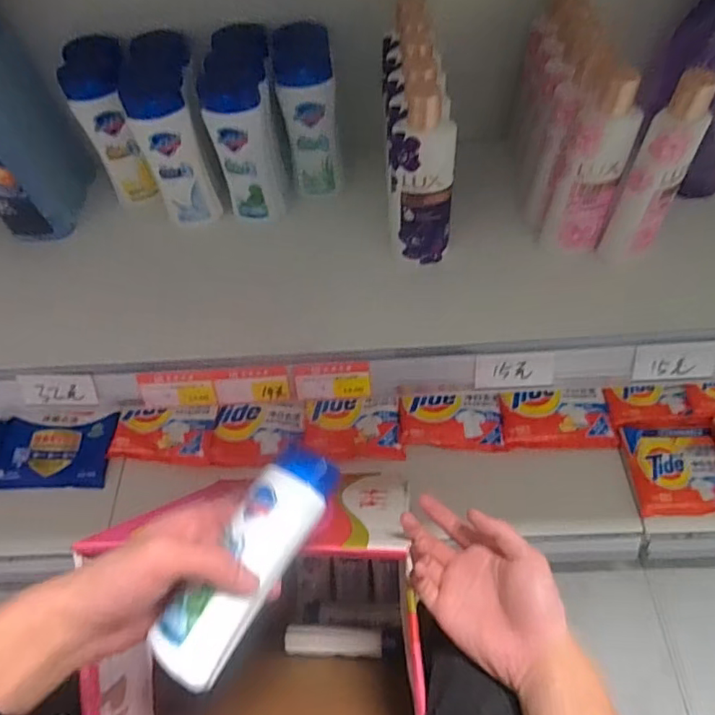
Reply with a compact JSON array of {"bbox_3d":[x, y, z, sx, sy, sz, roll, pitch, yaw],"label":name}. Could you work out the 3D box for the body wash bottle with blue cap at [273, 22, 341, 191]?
[{"bbox_3d":[-0.047,-0.246,0.545,0.052,0.155,0.050,-6,56,0],"label":"body wash bottle with blue cap"}]

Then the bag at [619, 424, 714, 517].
[{"bbox_3d":[0.539,0.191,0.912,0.159,0.023,0.143,-3,57,3],"label":"bag"}]

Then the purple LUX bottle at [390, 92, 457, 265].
[{"bbox_3d":[0.058,-0.152,0.482,0.054,0.155,0.032,6,57,9],"label":"purple LUX bottle"}]

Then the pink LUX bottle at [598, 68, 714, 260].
[{"bbox_3d":[0.255,-0.153,0.465,0.045,0.159,0.042,29,63,21],"label":"pink LUX bottle"}]

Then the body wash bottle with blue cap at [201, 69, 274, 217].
[{"bbox_3d":[-0.117,-0.212,0.546,0.056,0.139,0.062,-15,57,-5],"label":"body wash bottle with blue cap"}]

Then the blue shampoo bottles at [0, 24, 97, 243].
[{"bbox_3d":[-0.352,-0.235,0.542,0.070,0.205,0.126,-6,56,0],"label":"blue shampoo bottles"}]

